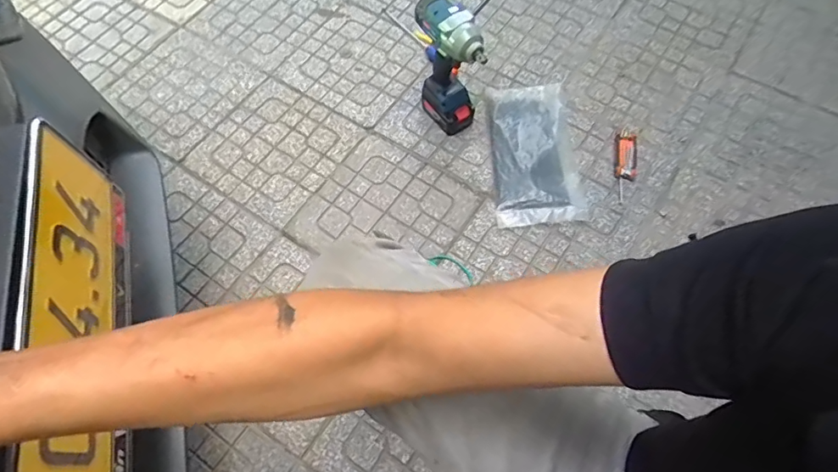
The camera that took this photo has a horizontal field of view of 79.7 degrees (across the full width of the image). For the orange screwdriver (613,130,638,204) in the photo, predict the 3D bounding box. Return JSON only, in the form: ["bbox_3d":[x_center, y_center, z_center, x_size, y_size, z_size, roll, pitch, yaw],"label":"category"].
[{"bbox_3d":[0.424,-0.143,1.028,0.042,0.026,0.158,8,63,4],"label":"orange screwdriver"}]

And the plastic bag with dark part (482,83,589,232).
[{"bbox_3d":[0.236,-0.181,1.056,0.175,0.036,0.341,-4,63,-2],"label":"plastic bag with dark part"}]

